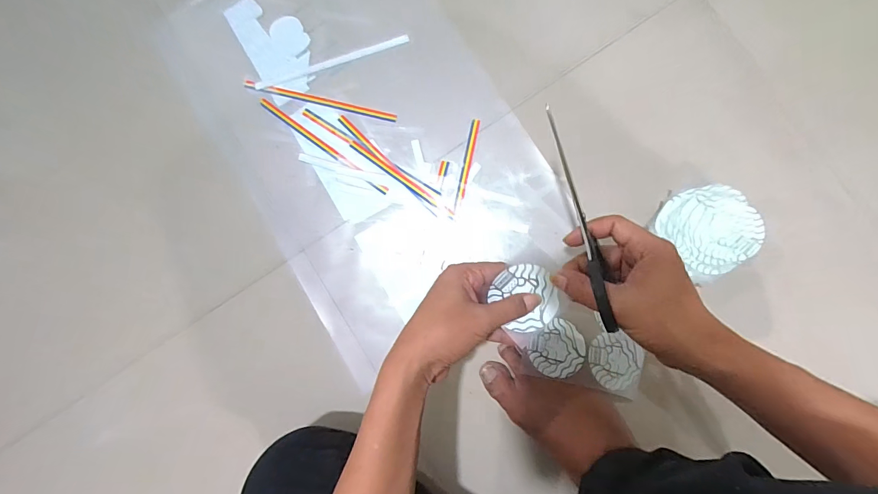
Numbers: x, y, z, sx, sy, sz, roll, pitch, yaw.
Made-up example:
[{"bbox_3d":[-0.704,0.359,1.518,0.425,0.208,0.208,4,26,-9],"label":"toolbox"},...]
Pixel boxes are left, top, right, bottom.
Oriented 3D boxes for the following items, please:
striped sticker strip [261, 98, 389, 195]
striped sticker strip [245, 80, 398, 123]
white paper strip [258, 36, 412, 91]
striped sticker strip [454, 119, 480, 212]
[{"bbox_3d":[-0.158,-0.137,0.531,0.219,0.004,0.011,36,93,7],"label":"striped sticker strip"},{"bbox_3d":[-0.163,-0.199,0.533,0.216,0.005,0.010,15,90,7],"label":"striped sticker strip"},{"bbox_3d":[-0.147,-0.249,0.535,0.218,0.006,0.015,-14,81,8],"label":"white paper strip"},{"bbox_3d":[0.036,-0.106,0.508,0.011,0.004,0.119,11,90,7],"label":"striped sticker strip"}]

